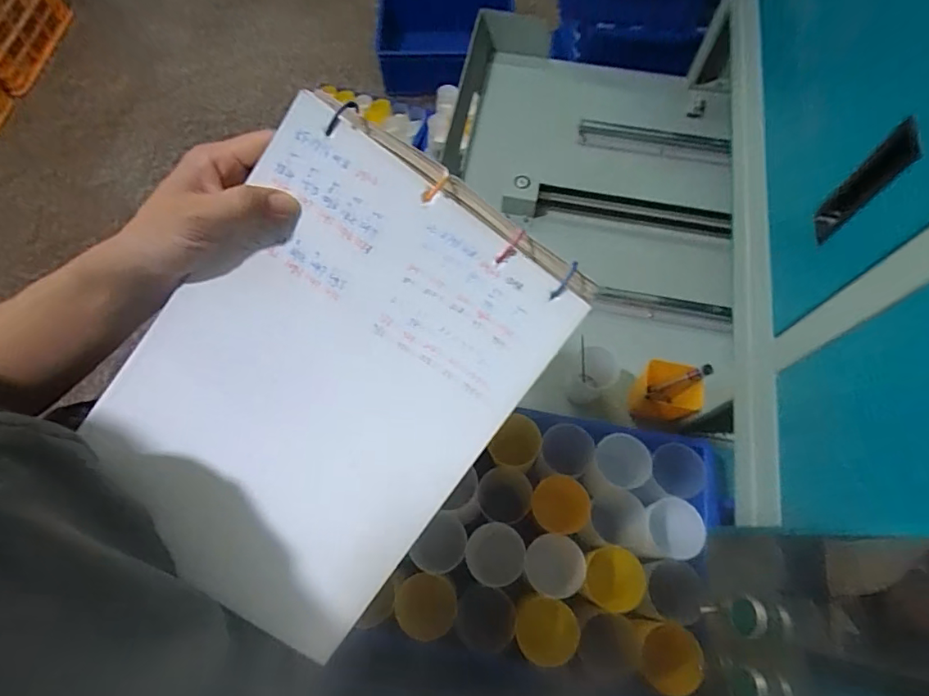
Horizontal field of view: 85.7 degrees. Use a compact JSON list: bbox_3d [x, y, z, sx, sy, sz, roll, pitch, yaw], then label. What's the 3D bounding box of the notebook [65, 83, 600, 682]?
[{"bbox_3d":[-0.086,0.026,0.310,0.202,0.018,0.298,36,97,-6],"label":"notebook"}]

